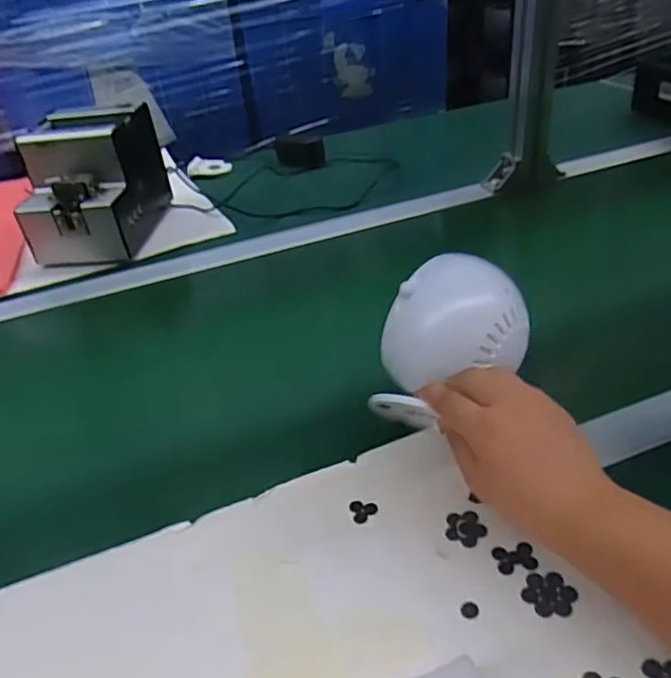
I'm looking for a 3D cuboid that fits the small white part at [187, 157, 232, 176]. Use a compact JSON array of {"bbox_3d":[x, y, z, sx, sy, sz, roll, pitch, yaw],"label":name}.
[{"bbox_3d":[-0.203,-0.280,0.996,0.065,0.017,0.042,-3,35,2],"label":"small white part"}]

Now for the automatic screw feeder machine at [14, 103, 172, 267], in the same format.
[{"bbox_3d":[-0.315,-0.205,0.804,0.129,0.146,0.182,-1,35,5],"label":"automatic screw feeder machine"}]

